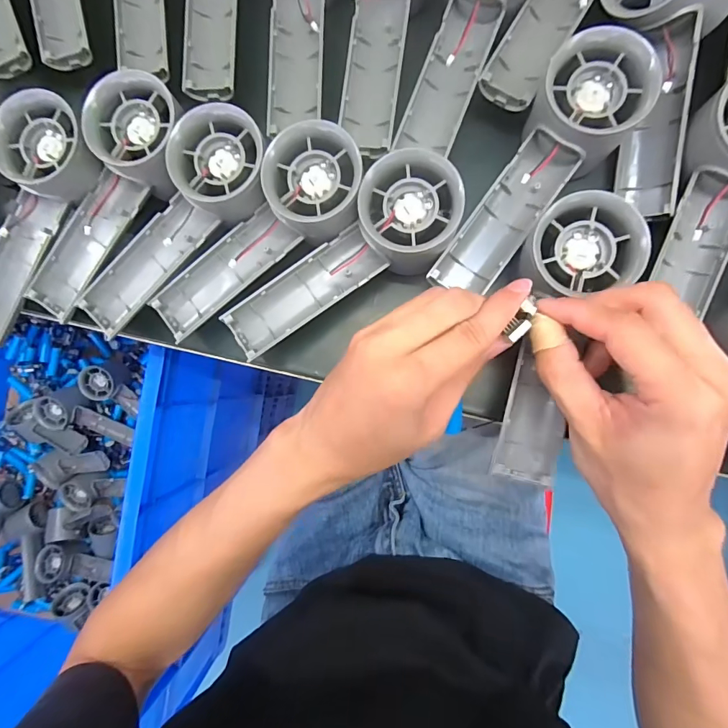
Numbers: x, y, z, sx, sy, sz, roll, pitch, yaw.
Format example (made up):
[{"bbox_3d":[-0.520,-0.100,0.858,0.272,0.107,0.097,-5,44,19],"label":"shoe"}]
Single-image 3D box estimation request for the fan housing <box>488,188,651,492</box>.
[{"bbox_3d":[0.105,-0.013,0.235,0.057,0.033,0.159,15,90,6],"label":"fan housing"}]

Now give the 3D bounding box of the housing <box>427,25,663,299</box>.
[{"bbox_3d":[0.100,-0.109,0.254,0.054,0.048,0.158,37,105,6],"label":"housing"}]

